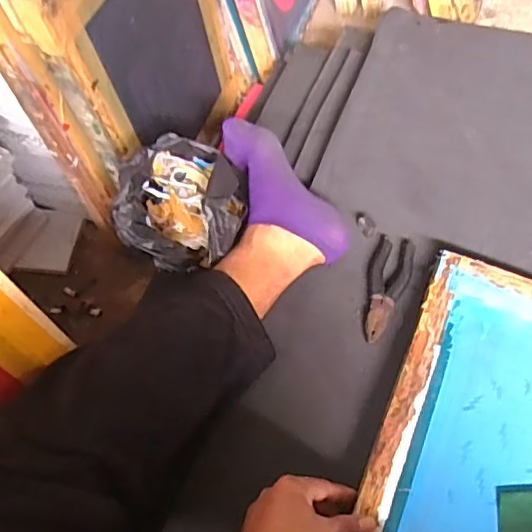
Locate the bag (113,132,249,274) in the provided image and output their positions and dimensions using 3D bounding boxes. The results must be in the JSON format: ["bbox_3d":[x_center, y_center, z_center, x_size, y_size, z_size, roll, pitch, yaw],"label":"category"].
[{"bbox_3d":[-0.105,-0.078,0.732,0.148,0.093,0.158,6,61,6],"label":"bag"}]

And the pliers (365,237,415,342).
[{"bbox_3d":[0.155,0.026,0.726,0.052,0.008,0.153,13,62,10],"label":"pliers"}]

